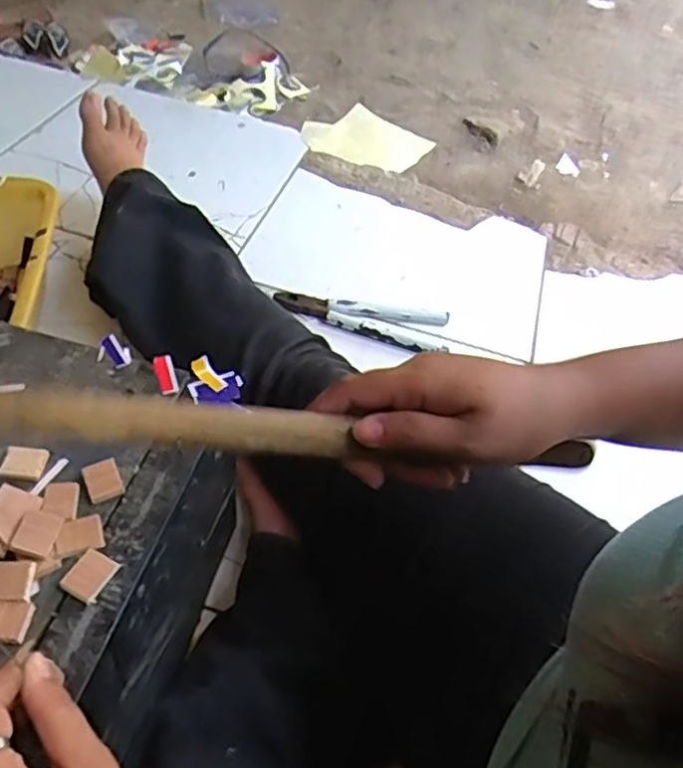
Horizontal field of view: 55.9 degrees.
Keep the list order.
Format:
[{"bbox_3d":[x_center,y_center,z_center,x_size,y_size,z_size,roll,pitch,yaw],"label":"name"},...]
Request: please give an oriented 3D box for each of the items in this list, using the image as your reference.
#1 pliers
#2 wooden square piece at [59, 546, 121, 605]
[{"bbox_3d":[0.026,-0.079,0.790,0.208,0.019,0.070,7,49,-2],"label":"pliers"},{"bbox_3d":[-0.136,0.103,0.348,0.020,0.004,0.026,25,51,13],"label":"wooden square piece"}]

